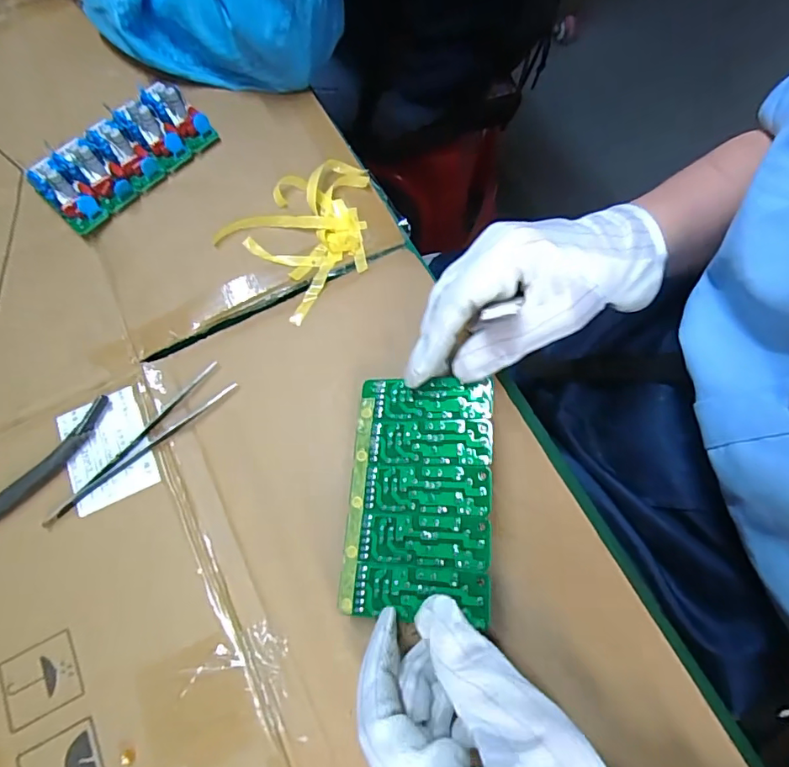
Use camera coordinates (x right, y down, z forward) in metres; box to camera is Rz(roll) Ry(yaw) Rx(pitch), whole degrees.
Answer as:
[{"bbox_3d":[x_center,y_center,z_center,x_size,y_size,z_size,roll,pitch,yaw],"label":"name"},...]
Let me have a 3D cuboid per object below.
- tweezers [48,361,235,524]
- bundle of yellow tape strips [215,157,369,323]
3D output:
[{"bbox_3d":[-0.153,0.041,0.309,0.023,0.006,0.132,38,76,14],"label":"tweezers"},{"bbox_3d":[-0.056,-0.112,0.360,0.115,0.012,0.093,-42,74,-12],"label":"bundle of yellow tape strips"}]

